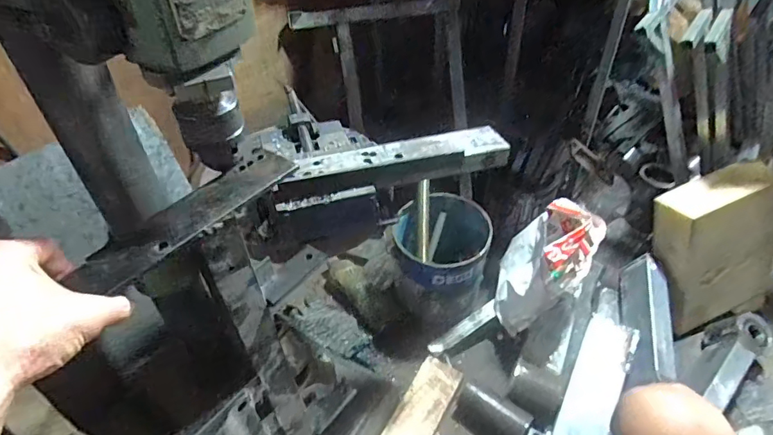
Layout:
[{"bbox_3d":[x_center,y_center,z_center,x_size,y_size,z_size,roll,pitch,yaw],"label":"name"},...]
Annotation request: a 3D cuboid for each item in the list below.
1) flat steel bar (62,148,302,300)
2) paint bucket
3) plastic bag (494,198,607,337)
[{"bbox_3d":[-0.157,-0.004,0.394,0.051,0.010,0.186,28,52,28],"label":"flat steel bar"},{"bbox_3d":[0.111,0.095,0.991,0.184,0.207,0.200,-5,43,-4],"label":"paint bucket"},{"bbox_3d":[0.304,0.080,0.918,0.159,0.238,0.205,20,47,21],"label":"plastic bag"}]

